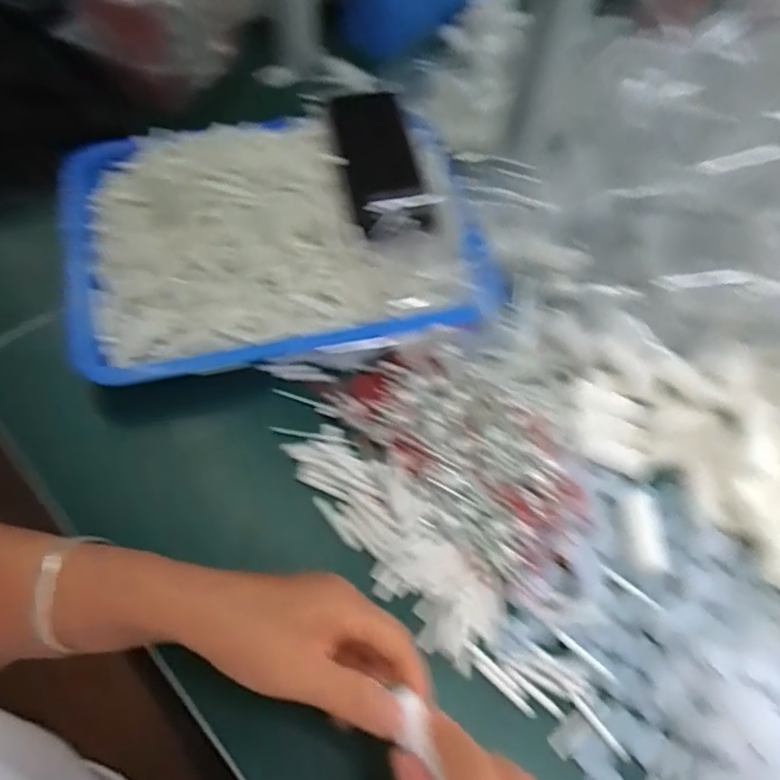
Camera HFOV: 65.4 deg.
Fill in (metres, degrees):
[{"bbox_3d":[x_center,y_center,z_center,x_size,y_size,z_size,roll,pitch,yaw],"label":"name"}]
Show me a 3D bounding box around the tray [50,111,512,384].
[{"bbox_3d":[-0.097,-0.133,0.498,0.333,0.046,0.243,-10,60,-9],"label":"tray"}]

